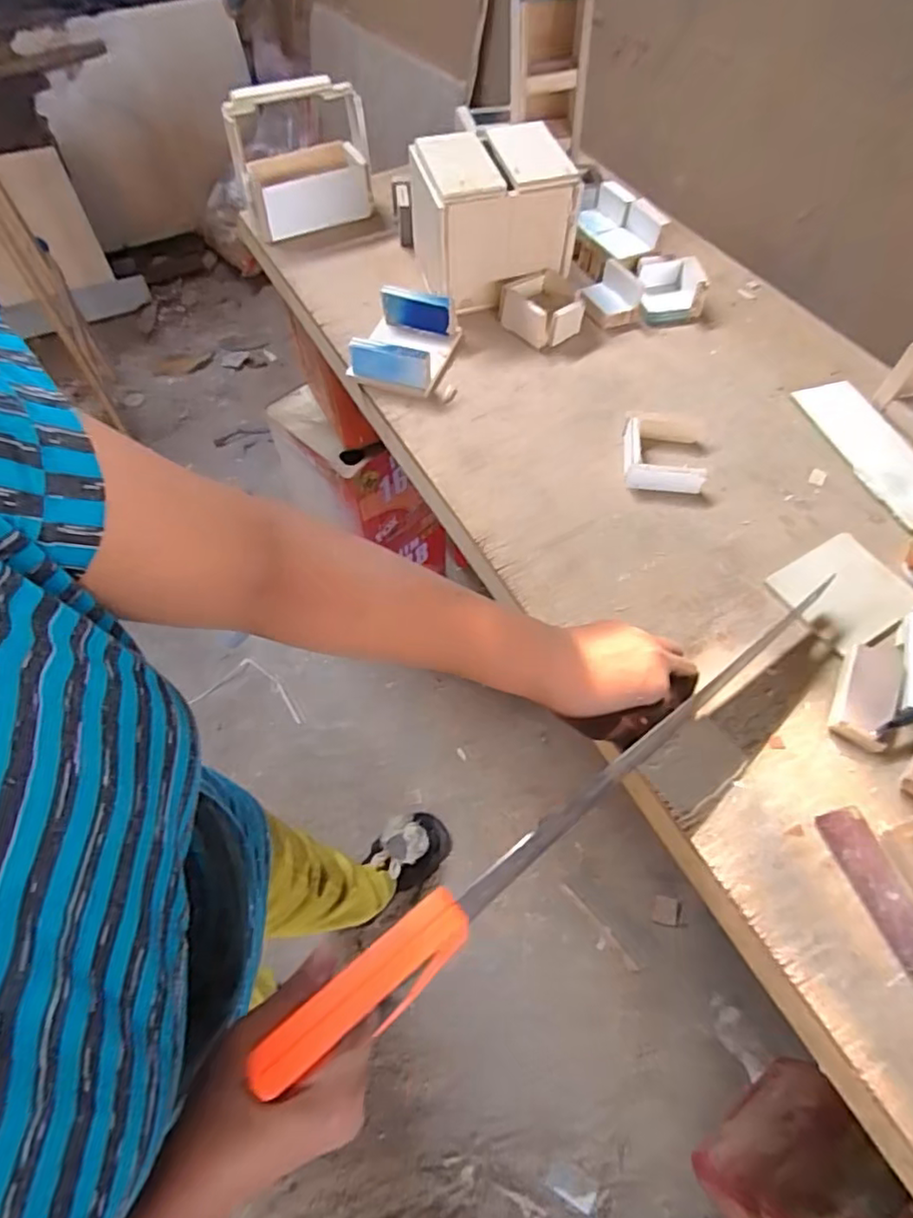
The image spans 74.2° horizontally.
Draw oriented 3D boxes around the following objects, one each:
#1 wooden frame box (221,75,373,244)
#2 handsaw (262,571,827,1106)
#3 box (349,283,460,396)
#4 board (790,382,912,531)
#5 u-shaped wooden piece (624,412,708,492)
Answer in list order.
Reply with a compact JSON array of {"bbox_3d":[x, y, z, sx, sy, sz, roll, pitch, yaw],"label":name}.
[{"bbox_3d":[-0.203,-0.595,0.798,0.173,0.157,0.098,-10,59,-7],"label":"wooden frame box"},{"bbox_3d":[0.086,0.134,0.401,0.453,0.072,0.031,-29,49,-29],"label":"handsaw"},{"bbox_3d":[-0.060,-0.303,0.681,0.102,0.052,0.115,16,61,11],"label":"box"},{"bbox_3d":[0.428,-0.161,0.614,0.068,0.006,0.200,-14,59,-9],"label":"board"},{"bbox_3d":[0.204,-0.156,0.599,0.075,0.028,0.087,9,58,5],"label":"u-shaped wooden piece"}]

